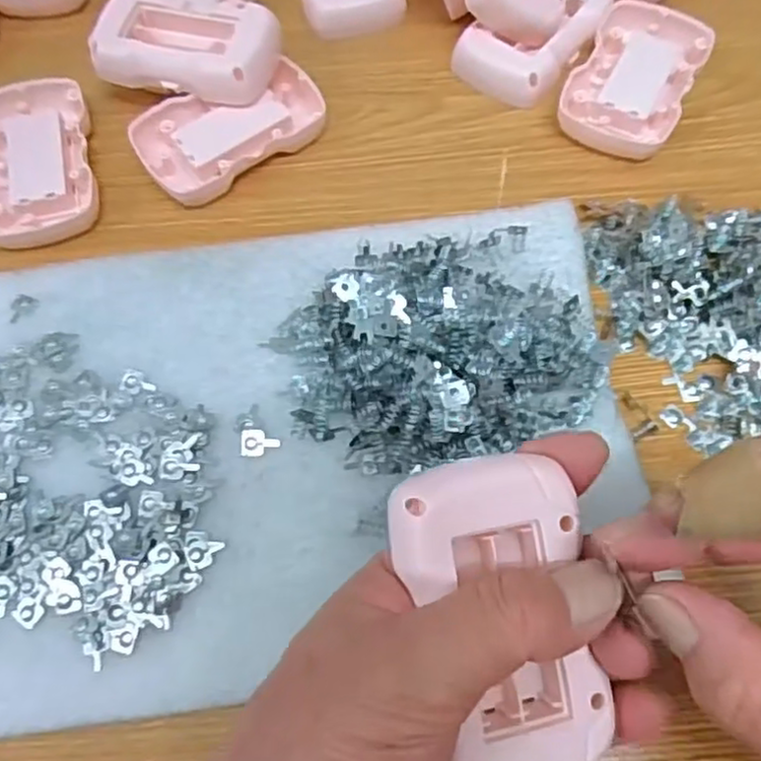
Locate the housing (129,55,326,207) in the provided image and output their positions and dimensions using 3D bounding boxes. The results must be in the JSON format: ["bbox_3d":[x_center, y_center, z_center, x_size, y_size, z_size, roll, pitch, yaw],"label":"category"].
[{"bbox_3d":[-0.073,-0.122,0.341,0.088,0.013,0.052,-31,71,-11],"label":"housing"}]

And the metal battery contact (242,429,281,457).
[{"bbox_3d":[-0.047,0.024,0.276,0.015,0.004,0.010,-3,68,-1],"label":"metal battery contact"}]

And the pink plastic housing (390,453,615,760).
[{"bbox_3d":[0.034,0.062,0.191,0.049,0.017,0.084,-15,89,-6],"label":"pink plastic housing"}]

